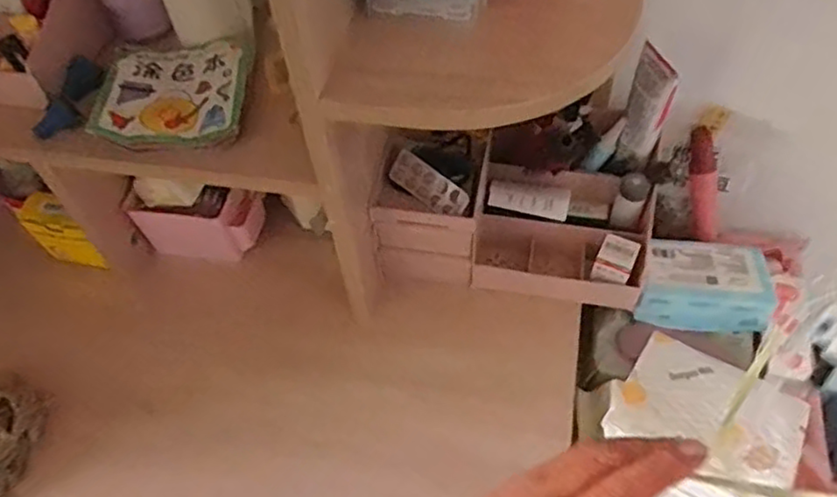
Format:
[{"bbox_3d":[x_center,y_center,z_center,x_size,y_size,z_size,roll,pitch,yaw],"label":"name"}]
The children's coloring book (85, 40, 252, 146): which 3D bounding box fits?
[{"bbox_3d":[-0.229,-0.151,0.632,0.136,0.021,0.136,1,54,4],"label":"children's coloring book"}]

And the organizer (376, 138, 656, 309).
[{"bbox_3d":[0.110,-0.031,0.724,0.274,0.132,0.128,8,55,9],"label":"organizer"}]

